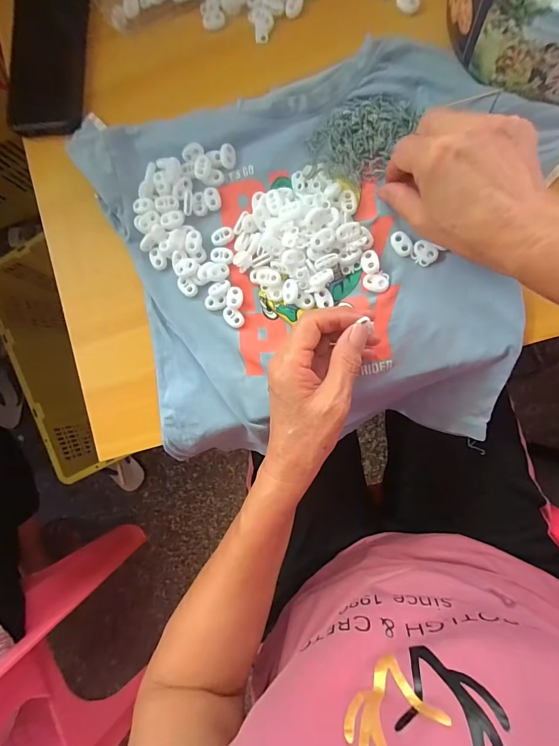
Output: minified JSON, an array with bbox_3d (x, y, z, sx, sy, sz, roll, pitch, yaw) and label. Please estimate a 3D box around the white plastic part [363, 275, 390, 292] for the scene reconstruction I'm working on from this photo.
[{"bbox_3d":[0.086,-0.080,0.314,0.022,0.004,0.015,11,91,9],"label":"white plastic part"}]

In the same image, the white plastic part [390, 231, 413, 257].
[{"bbox_3d":[0.108,-0.114,0.312,0.012,0.005,0.023,-36,84,7],"label":"white plastic part"}]

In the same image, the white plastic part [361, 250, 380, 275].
[{"bbox_3d":[0.081,-0.099,0.312,0.015,0.004,0.022,-2,89,9],"label":"white plastic part"}]

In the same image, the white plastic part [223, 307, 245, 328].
[{"bbox_3d":[-0.043,-0.053,0.333,0.021,0.005,0.015,36,94,8],"label":"white plastic part"}]

